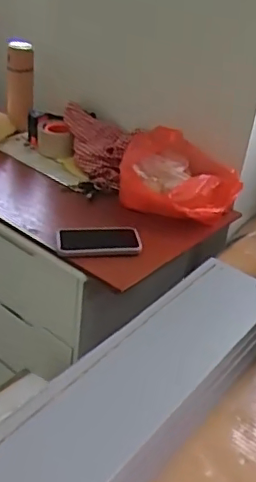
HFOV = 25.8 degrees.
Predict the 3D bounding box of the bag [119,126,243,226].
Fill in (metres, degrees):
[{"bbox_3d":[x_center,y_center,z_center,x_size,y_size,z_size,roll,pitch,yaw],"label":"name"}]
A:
[{"bbox_3d":[0.097,-0.129,1.108,0.231,0.133,0.141,23,37,24],"label":"bag"}]

